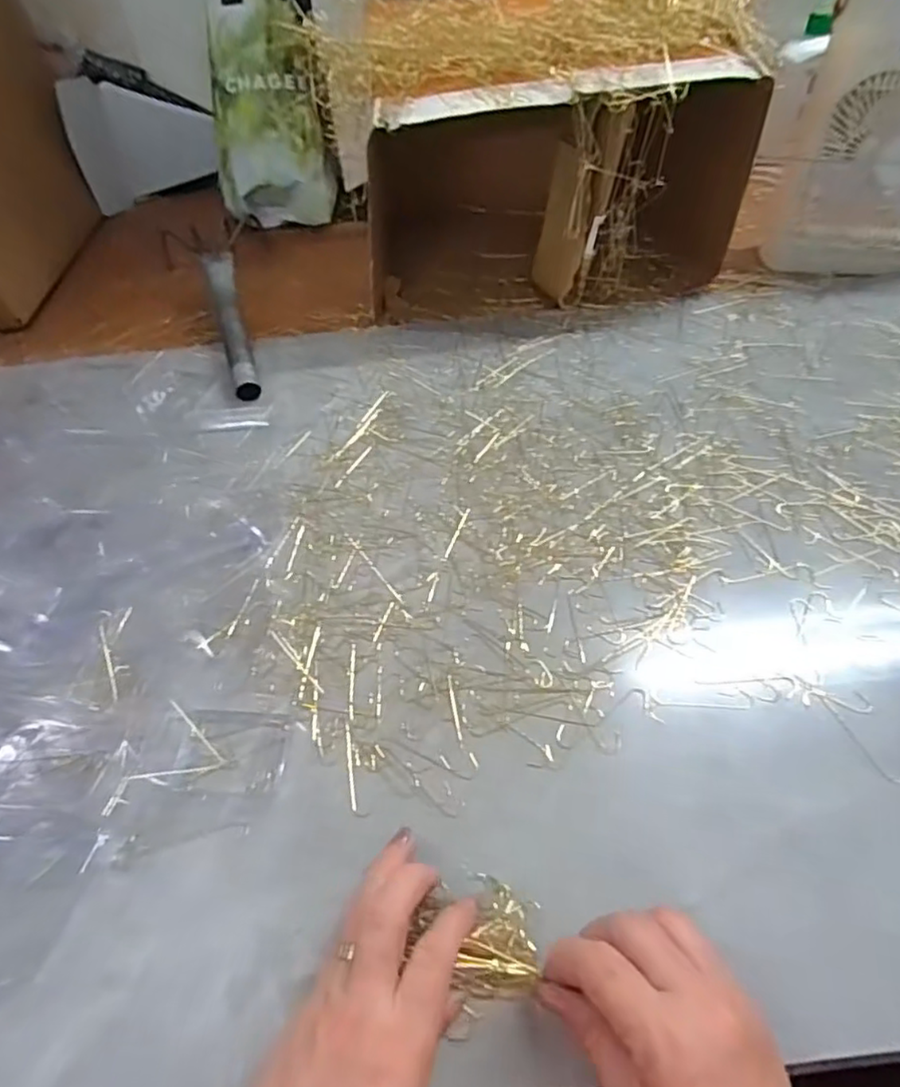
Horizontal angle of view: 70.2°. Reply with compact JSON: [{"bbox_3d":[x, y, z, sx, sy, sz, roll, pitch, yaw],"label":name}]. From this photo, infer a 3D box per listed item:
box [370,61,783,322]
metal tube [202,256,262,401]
[{"bbox_3d":[0.095,-0.367,0.637,0.343,0.205,0.218,-3,52,0],"label":"box"},{"bbox_3d":[-0.215,-0.221,0.634,0.026,0.033,0.214,-16,53,-9],"label":"metal tube"}]

